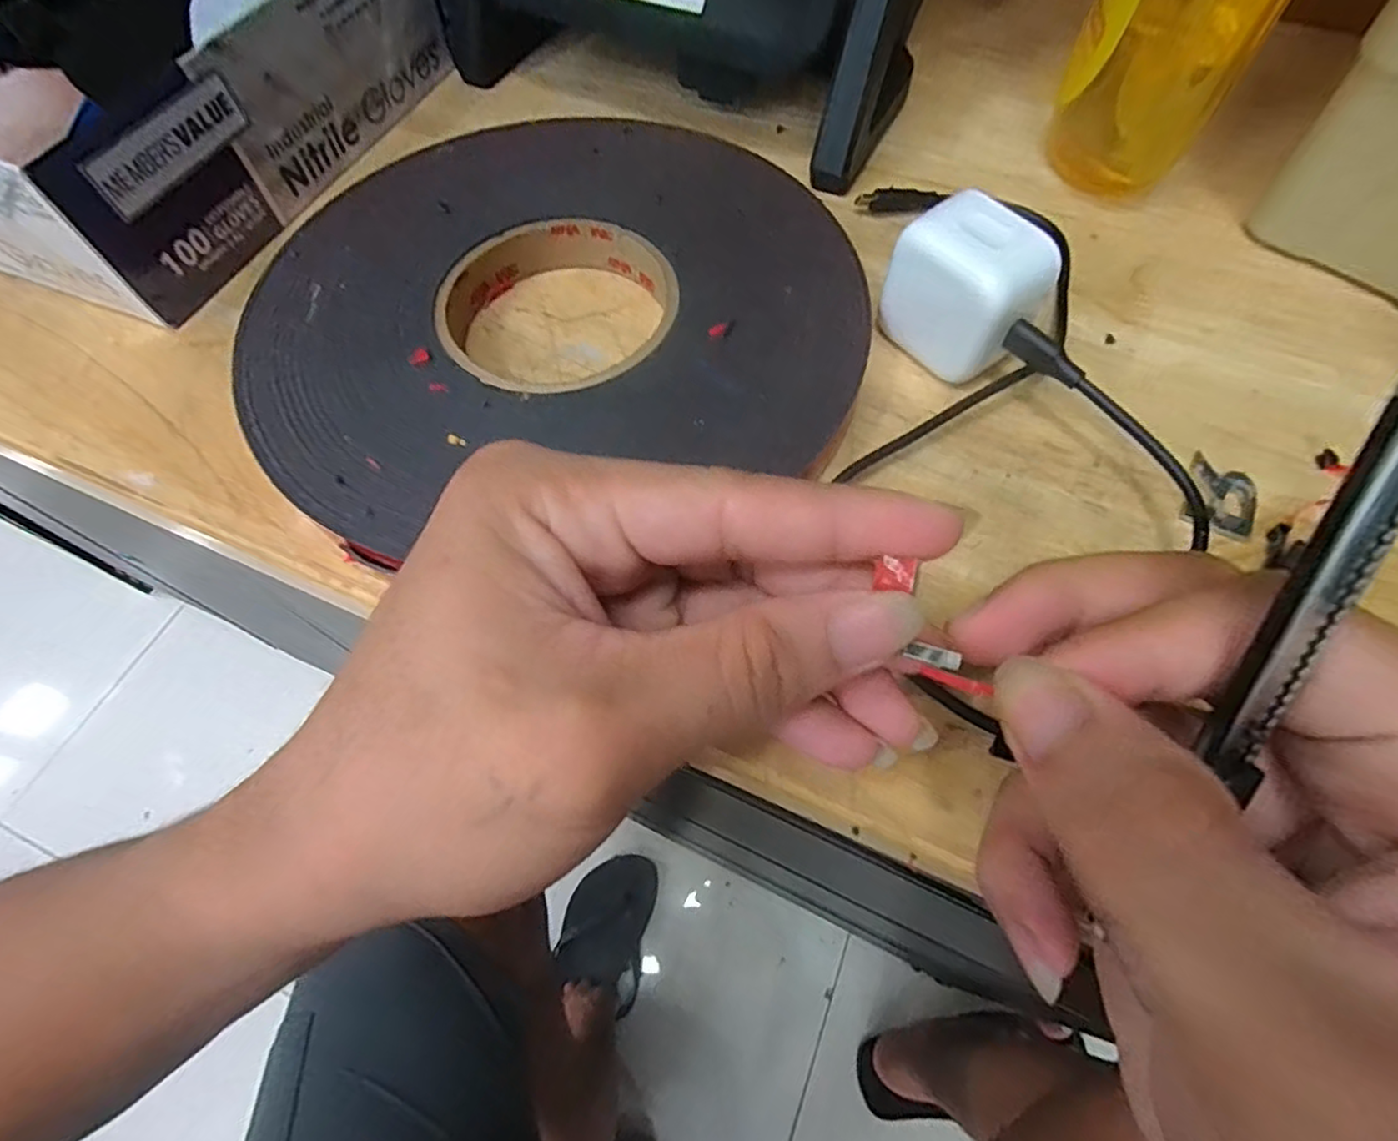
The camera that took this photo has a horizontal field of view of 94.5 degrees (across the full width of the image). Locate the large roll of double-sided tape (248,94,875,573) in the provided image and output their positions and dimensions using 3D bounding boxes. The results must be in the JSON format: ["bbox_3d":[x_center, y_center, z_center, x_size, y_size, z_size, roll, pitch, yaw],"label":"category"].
[{"bbox_3d":[-0.049,-0.103,0.231,0.197,0.027,0.194,-1,69,2],"label":"large roll of double-sided tape"}]

